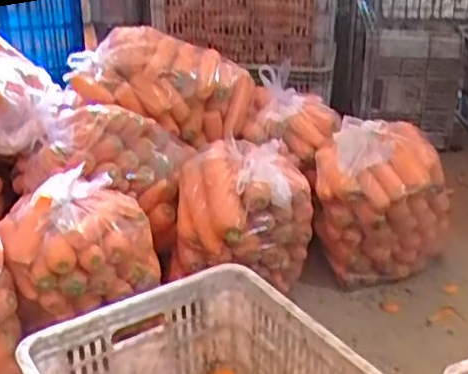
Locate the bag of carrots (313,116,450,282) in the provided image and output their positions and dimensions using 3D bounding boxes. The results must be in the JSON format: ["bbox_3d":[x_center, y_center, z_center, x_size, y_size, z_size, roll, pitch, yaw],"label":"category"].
[{"bbox_3d":[0.307,0.043,1.493,0.289,0.317,0.206,8,28,15],"label":"bag of carrots"}]

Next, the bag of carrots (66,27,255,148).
[{"bbox_3d":[-0.153,-0.239,1.646,0.419,0.195,0.160,12,21,-24],"label":"bag of carrots"}]

